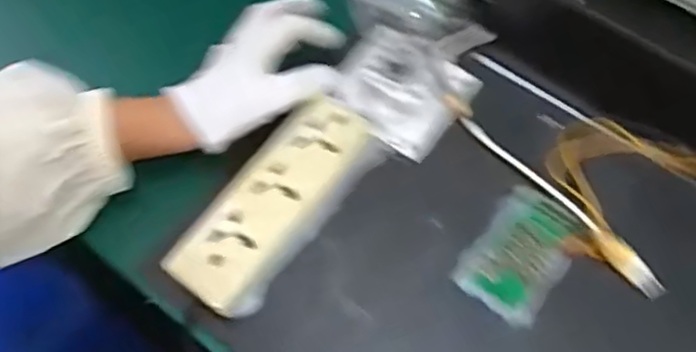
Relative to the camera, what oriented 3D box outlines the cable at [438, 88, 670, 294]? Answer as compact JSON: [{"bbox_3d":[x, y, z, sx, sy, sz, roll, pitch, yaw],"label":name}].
[{"bbox_3d":[0.142,0.009,0.472,0.015,0.014,0.202,-36,68,-16],"label":"cable"}]

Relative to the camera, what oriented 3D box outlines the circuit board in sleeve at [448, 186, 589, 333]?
[{"bbox_3d":[0.121,0.052,0.456,0.059,0.006,0.090,32,68,16],"label":"circuit board in sleeve"}]

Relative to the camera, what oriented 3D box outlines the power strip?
[{"bbox_3d":[-0.049,0.018,0.466,0.063,0.027,0.169,34,69,17],"label":"power strip"}]

